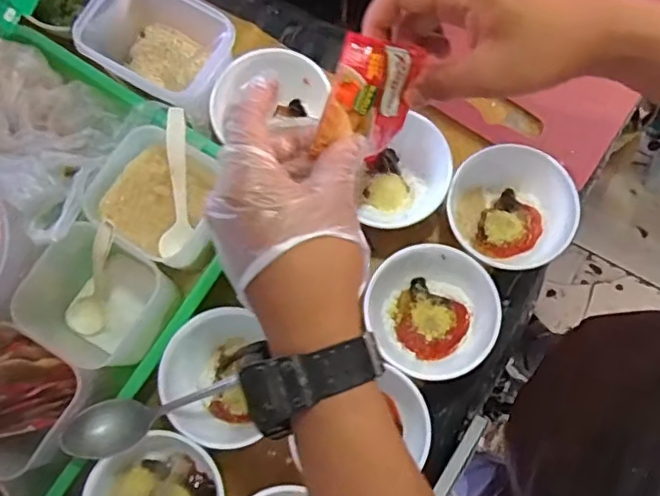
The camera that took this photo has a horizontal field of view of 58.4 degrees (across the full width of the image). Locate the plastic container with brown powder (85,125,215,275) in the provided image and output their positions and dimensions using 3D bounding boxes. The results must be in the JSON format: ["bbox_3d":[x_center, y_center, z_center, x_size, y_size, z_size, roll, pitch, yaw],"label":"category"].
[{"bbox_3d":[-0.122,-0.036,0.432,0.080,0.054,0.084,19,79,5],"label":"plastic container with brown powder"}]

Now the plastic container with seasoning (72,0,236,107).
[{"bbox_3d":[-0.132,-0.155,0.473,0.111,0.074,0.080,28,80,6],"label":"plastic container with seasoning"}]

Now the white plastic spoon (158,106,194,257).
[{"bbox_3d":[-0.111,-0.046,0.424,0.020,0.014,0.105,6,107,2],"label":"white plastic spoon"}]

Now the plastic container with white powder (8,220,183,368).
[{"bbox_3d":[-0.162,0.038,0.429,0.080,0.074,0.082,32,80,7],"label":"plastic container with white powder"}]

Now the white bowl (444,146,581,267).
[{"bbox_3d":[0.137,-0.030,0.451,0.082,0.043,0.092,-35,80,-6],"label":"white bowl"}]

